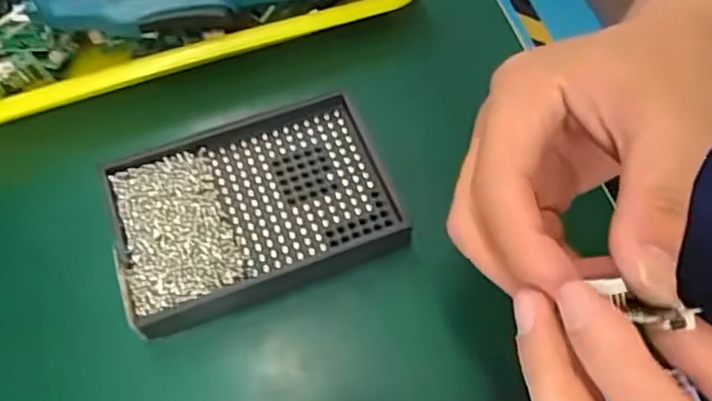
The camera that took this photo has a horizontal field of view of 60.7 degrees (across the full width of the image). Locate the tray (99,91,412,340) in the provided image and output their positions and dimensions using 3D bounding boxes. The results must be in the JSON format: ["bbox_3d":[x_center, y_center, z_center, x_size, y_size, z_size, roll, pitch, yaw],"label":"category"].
[{"bbox_3d":[-0.051,0.003,0.303,0.134,0.014,0.094,-20,66,-12],"label":"tray"}]

